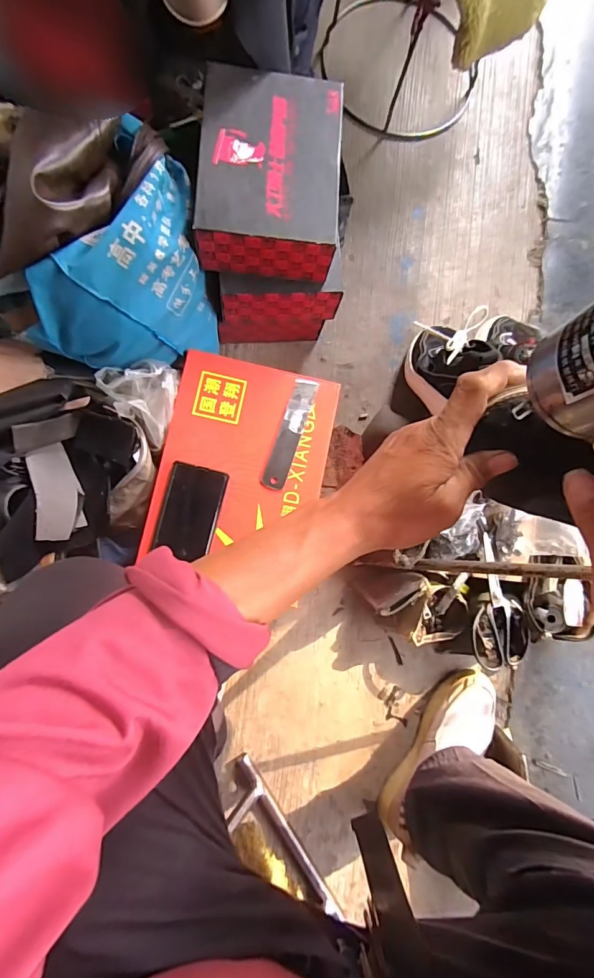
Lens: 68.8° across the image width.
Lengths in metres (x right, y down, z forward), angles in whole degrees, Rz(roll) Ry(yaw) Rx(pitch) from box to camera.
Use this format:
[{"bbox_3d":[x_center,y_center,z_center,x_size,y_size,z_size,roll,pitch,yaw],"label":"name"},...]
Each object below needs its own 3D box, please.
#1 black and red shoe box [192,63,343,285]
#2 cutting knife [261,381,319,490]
[{"bbox_3d":[-0.033,-0.374,0.528,0.161,0.082,0.202,3,84,-5],"label":"black and red shoe box"},{"bbox_3d":[-0.009,-0.077,0.598,0.033,0.004,0.158,20,83,-3],"label":"cutting knife"}]

